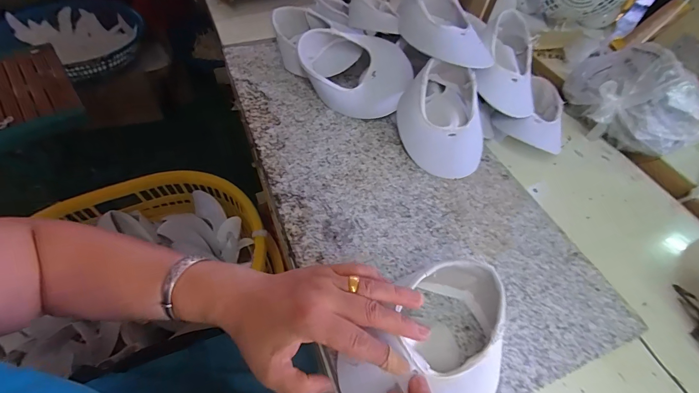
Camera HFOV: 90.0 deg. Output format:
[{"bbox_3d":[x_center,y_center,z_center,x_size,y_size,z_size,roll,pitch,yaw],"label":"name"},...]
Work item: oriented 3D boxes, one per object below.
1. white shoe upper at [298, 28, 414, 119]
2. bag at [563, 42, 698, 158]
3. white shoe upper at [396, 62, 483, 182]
[{"bbox_3d":[0.007,-0.174,0.492,0.155,0.080,0.094,8,51,0],"label":"white shoe upper"},{"bbox_3d":[0.410,-0.133,0.506,0.194,0.116,0.097,39,57,23],"label":"bag"},{"bbox_3d":[0.122,-0.104,0.453,0.112,0.079,0.140,8,51,-1],"label":"white shoe upper"}]

